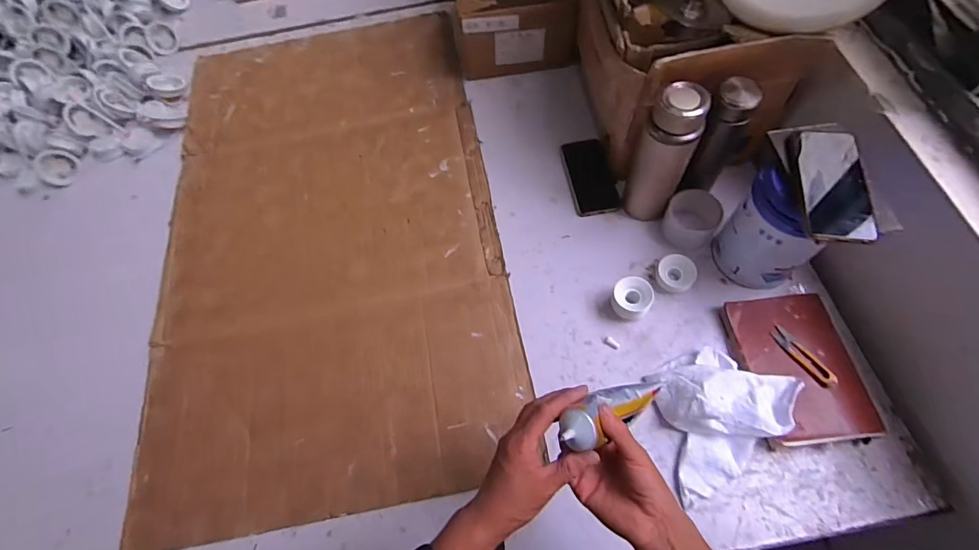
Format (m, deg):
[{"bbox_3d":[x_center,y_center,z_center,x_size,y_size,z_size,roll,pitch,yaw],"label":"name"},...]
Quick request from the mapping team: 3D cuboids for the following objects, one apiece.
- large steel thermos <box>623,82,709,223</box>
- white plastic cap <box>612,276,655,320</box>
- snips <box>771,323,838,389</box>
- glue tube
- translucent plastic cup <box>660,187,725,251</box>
[{"bbox_3d":[0.266,-0.175,0.703,0.080,0.244,0.064,25,68,15],"label":"large steel thermos"},{"bbox_3d":[0.222,0.040,0.709,0.059,0.051,0.062,-1,64,3],"label":"white plastic cap"},{"bbox_3d":[0.440,0.115,0.638,0.028,0.017,0.098,-29,65,-11],"label":"snips"},{"bbox_3d":[0.114,0.129,0.424,0.132,0.038,0.041,-9,59,-36],"label":"glue tube"},{"bbox_3d":[0.331,-0.090,0.747,0.082,0.065,0.093,27,68,15],"label":"translucent plastic cup"}]

